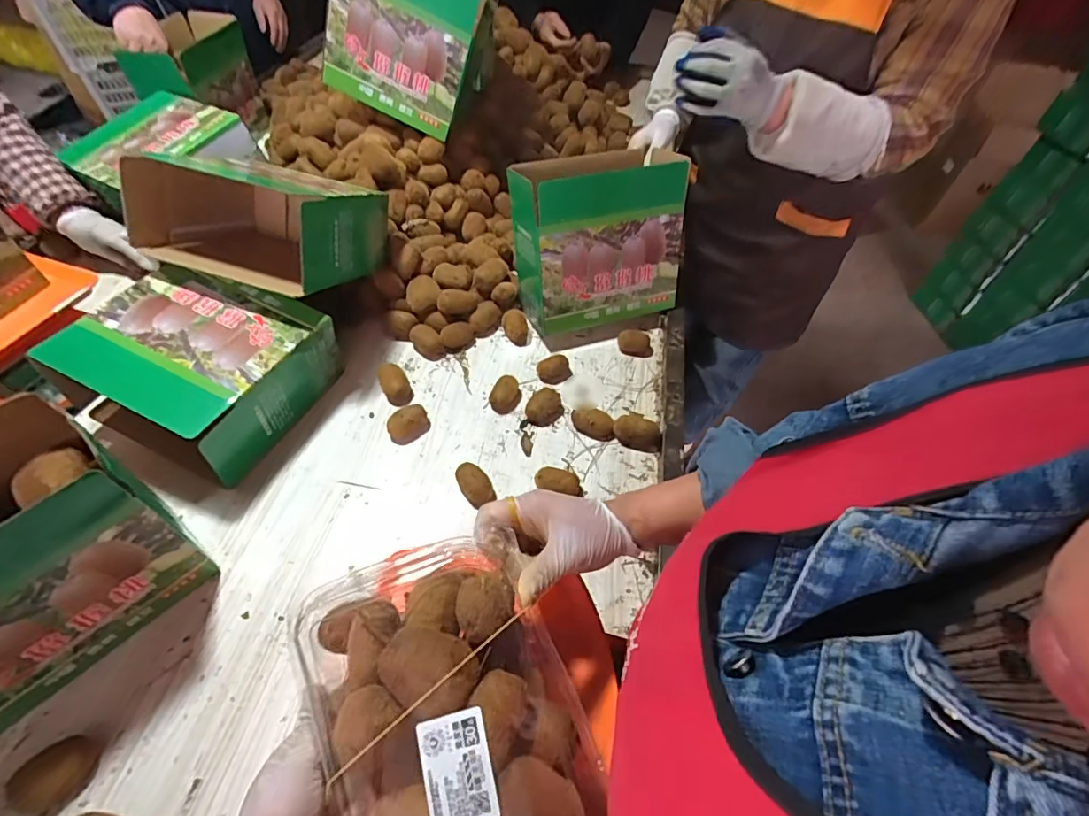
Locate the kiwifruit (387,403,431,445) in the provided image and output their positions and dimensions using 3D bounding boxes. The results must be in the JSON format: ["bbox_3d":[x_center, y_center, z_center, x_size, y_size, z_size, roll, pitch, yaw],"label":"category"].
[{"bbox_3d":[-0.192,0.024,0.734,0.058,0.033,0.041,-23,57,-21],"label":"kiwifruit"}]

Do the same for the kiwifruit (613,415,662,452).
[{"bbox_3d":[0.133,0.035,0.744,0.067,0.036,0.039,8,52,1],"label":"kiwifruit"}]

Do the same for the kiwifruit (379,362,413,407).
[{"bbox_3d":[-0.226,-0.036,0.782,0.038,0.038,0.058,-27,59,-23],"label":"kiwifruit"}]

